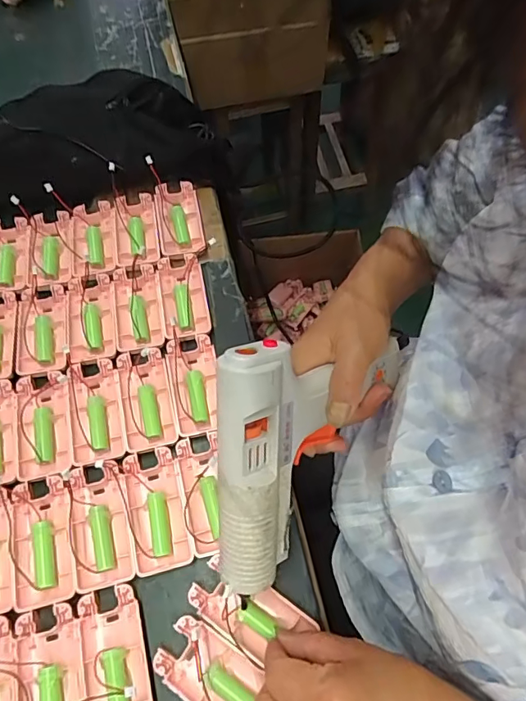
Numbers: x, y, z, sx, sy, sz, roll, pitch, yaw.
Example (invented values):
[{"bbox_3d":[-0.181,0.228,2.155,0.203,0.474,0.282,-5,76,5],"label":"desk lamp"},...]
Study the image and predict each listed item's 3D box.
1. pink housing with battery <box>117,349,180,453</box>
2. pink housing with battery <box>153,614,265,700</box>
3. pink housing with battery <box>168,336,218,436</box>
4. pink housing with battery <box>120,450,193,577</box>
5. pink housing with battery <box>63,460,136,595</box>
[{"bbox_3d":[-0.106,0.044,0.443,0.045,0.014,0.093,-12,66,-5],"label":"pink housing with battery"},{"bbox_3d":[-0.032,0.233,0.344,0.090,0.017,0.044,33,70,14],"label":"pink housing with battery"},{"bbox_3d":[-0.062,0.032,0.449,0.042,0.018,0.092,-11,66,-5],"label":"pink housing with battery"},{"bbox_3d":[-0.087,0.129,0.400,0.046,0.025,0.094,-14,66,-6],"label":"pink housing with battery"},{"bbox_3d":[-0.134,0.143,0.400,0.049,0.025,0.095,-14,66,-6],"label":"pink housing with battery"}]

